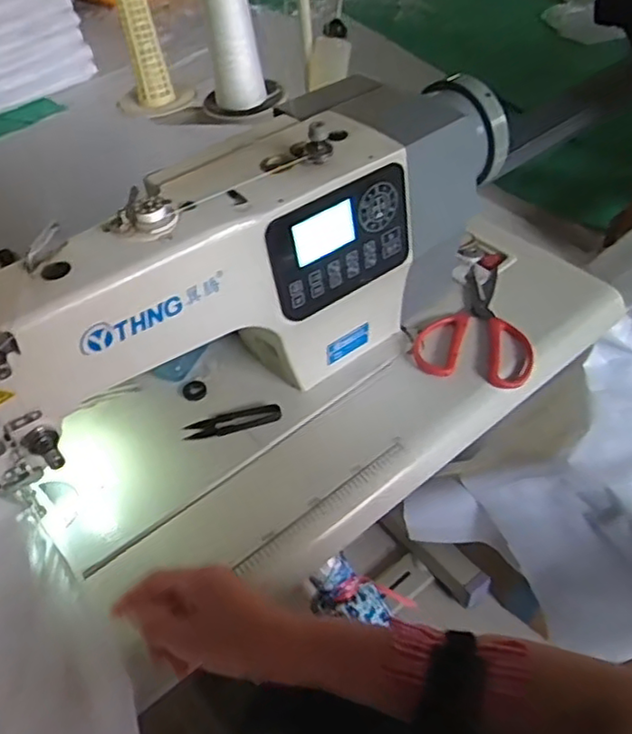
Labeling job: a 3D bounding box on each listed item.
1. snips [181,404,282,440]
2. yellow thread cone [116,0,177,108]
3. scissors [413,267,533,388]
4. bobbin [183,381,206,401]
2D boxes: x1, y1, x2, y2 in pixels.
[{"bbox_3d":[-0.084,0.055,0.645,0.097,0.005,0.025,-12,48,-5],"label":"snips"},{"bbox_3d":[-0.241,-0.451,0.881,0.051,0.162,0.043,-19,49,-12],"label":"yellow thread cone"},{"bbox_3d":[0.181,-0.054,0.712,0.121,0.008,0.179,9,50,13],"label":"scissors"},{"bbox_3d":[-0.129,0.024,0.676,0.024,0.004,0.028,-15,49,-8],"label":"bobbin"}]

